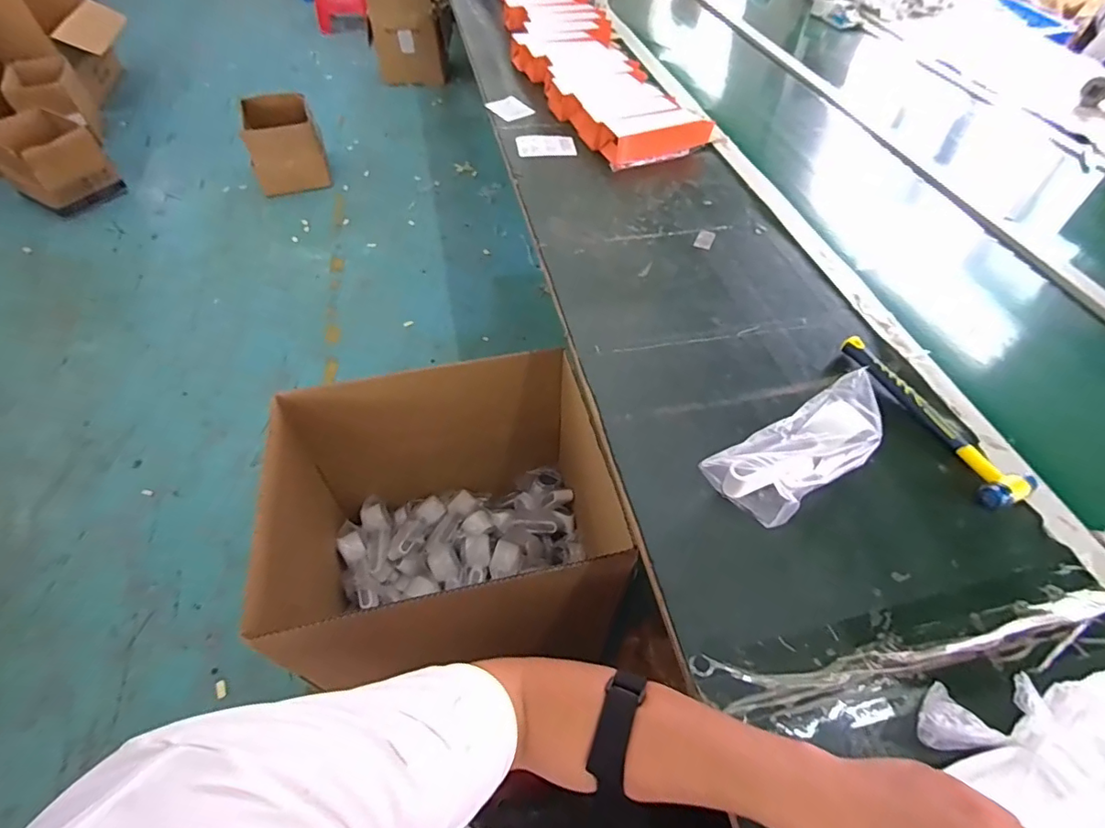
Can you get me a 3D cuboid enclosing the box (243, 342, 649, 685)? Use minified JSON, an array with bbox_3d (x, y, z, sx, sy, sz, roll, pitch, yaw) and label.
[{"bbox_3d":[-0.162,0.208,0.886,0.470,0.416,0.416,-10,53,-8],"label":"box"}]

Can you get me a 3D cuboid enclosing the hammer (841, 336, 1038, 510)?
[{"bbox_3d":[0.427,-0.001,0.599,0.061,0.023,0.244,-18,55,-14],"label":"hammer"}]

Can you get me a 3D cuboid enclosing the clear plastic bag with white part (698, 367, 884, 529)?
[{"bbox_3d":[0.258,0.038,0.532,0.194,0.056,0.083,-33,58,-5],"label":"clear plastic bag with white part"}]

